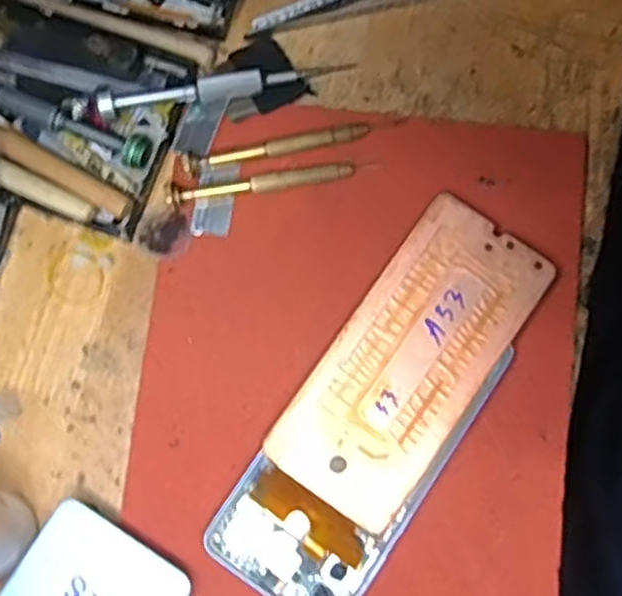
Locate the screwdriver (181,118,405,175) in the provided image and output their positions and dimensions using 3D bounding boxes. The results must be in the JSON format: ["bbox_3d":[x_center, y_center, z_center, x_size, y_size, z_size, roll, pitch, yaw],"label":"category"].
[{"bbox_3d":[-0.008,-0.077,0.377,0.110,0.007,0.010,-13,81,-2],"label":"screwdriver"}]

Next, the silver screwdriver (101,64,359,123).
[{"bbox_3d":[-0.041,-0.105,0.376,0.125,0.023,0.012,-14,79,-4],"label":"silver screwdriver"}]

